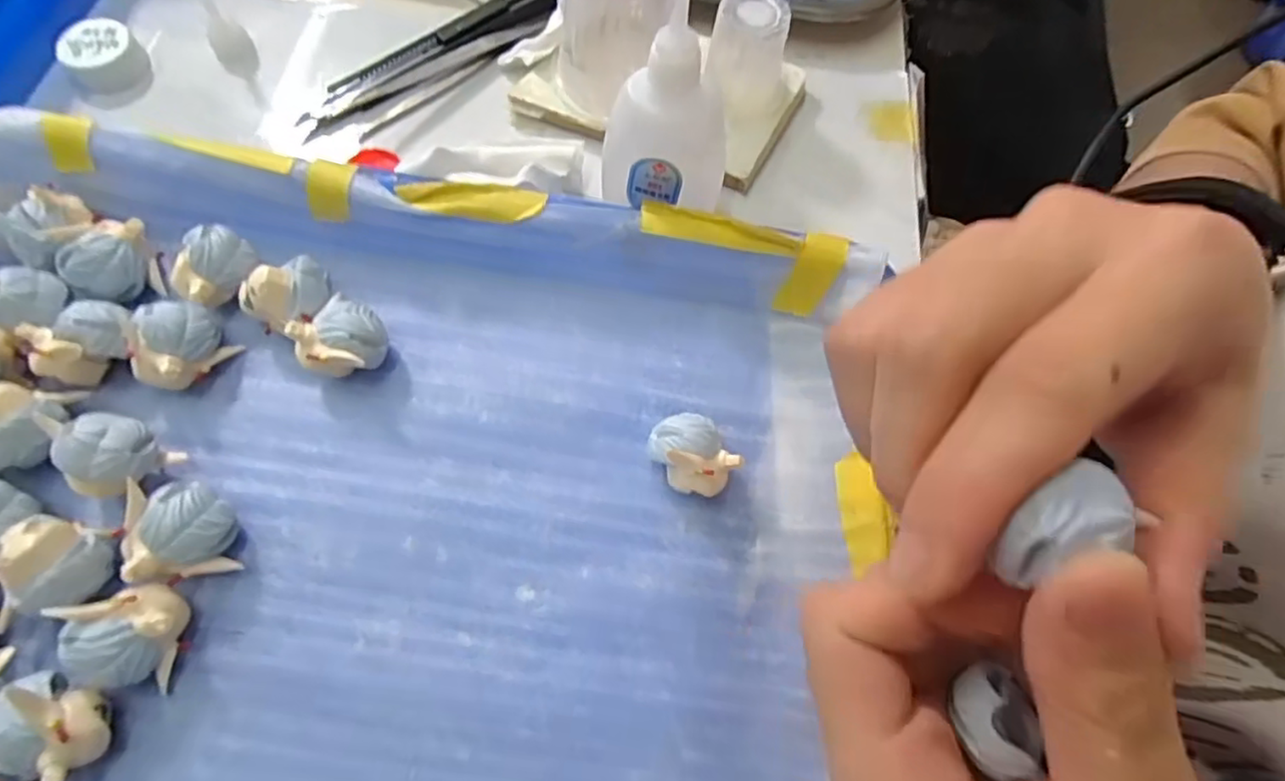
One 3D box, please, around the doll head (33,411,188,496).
[{"bbox_3d":[-0.160,0.018,0.199,0.022,0.030,0.023,1,68,-2],"label":"doll head"}]

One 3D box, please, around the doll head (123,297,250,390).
[{"bbox_3d":[-0.156,-0.015,0.218,0.021,0.021,0.028,28,70,8],"label":"doll head"}]

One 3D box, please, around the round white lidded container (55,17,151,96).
[{"bbox_3d":[-0.229,-0.142,0.277,0.029,0.016,0.024,-39,75,-16],"label":"round white lidded container"}]

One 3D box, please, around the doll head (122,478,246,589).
[{"bbox_3d":[-0.135,0.042,0.194,0.024,0.022,0.030,-10,69,-6],"label":"doll head"}]

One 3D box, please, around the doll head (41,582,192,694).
[{"bbox_3d":[-0.143,0.068,0.182,0.024,0.024,0.027,9,68,1],"label":"doll head"}]

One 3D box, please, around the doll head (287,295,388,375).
[{"bbox_3d":[-0.100,-0.015,0.221,0.027,0.022,0.027,1,68,-2],"label":"doll head"}]

